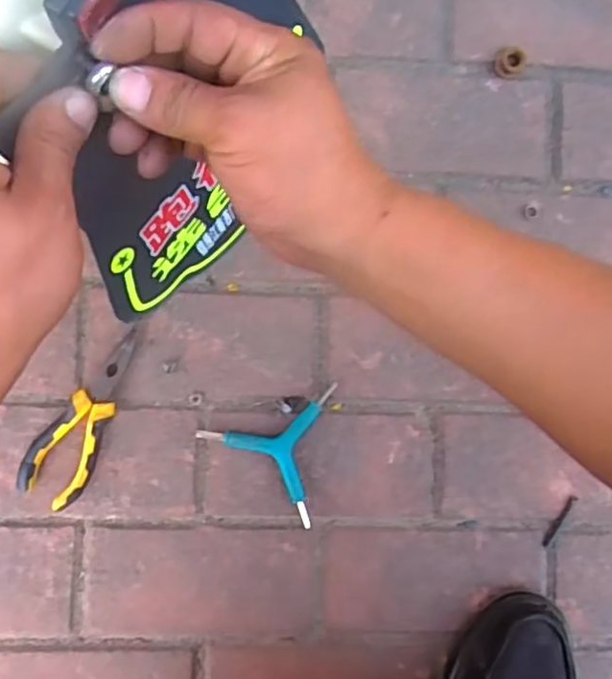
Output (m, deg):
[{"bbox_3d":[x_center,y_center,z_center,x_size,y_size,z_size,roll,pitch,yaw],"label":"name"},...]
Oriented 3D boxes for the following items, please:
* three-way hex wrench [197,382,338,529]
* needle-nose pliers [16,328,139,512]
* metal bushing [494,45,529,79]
[{"bbox_3d":[-0.036,0.086,0.522,0.101,0.010,0.112,11,86,-3],"label":"three-way hex wrench"},{"bbox_3d":[-0.177,0.059,0.511,0.049,0.016,0.149,26,85,-2],"label":"needle-nose pliers"},{"bbox_3d":[0.176,-0.238,0.543,0.028,0.008,0.024,-11,87,-4],"label":"metal bushing"}]

